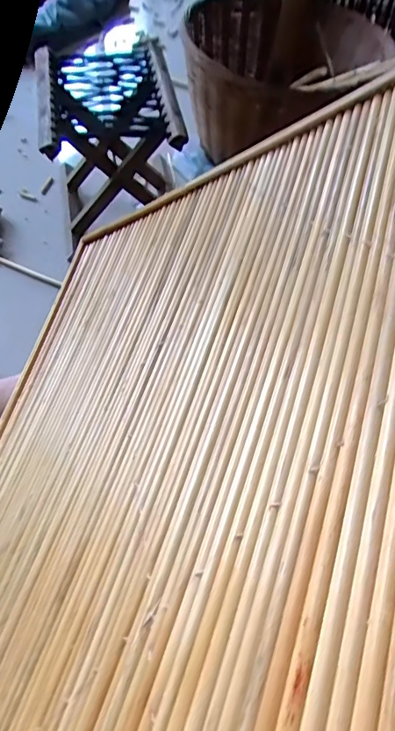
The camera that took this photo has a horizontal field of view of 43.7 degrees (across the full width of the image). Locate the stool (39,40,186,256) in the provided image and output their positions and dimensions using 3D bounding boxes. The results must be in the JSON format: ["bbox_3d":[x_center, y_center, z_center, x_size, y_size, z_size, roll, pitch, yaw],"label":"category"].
[{"bbox_3d":[-0.154,-0.393,0.922,0.225,0.264,0.256,-8,60,-7],"label":"stool"}]

